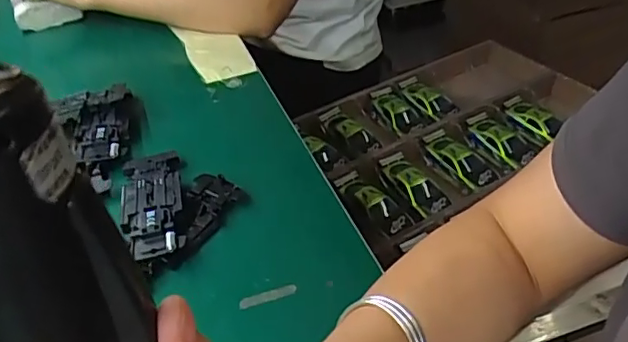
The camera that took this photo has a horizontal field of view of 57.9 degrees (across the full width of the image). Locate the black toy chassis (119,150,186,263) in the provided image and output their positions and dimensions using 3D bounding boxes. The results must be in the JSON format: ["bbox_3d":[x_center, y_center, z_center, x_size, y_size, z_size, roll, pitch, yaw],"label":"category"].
[{"bbox_3d":[-0.131,0.022,0.455,0.047,0.013,0.125,-11,40,-8],"label":"black toy chassis"}]

